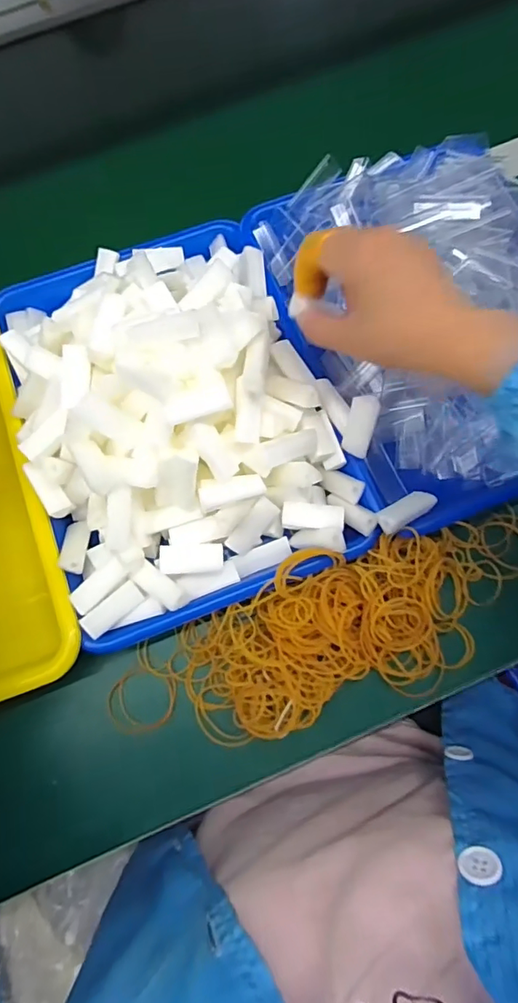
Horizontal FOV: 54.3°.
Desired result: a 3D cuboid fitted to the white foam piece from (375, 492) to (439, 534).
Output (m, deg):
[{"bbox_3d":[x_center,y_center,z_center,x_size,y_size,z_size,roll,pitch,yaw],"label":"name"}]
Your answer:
[{"bbox_3d":[0.109,0.006,0.370,0.049,0.014,0.018,-24,72,-23],"label":"white foam piece"}]

